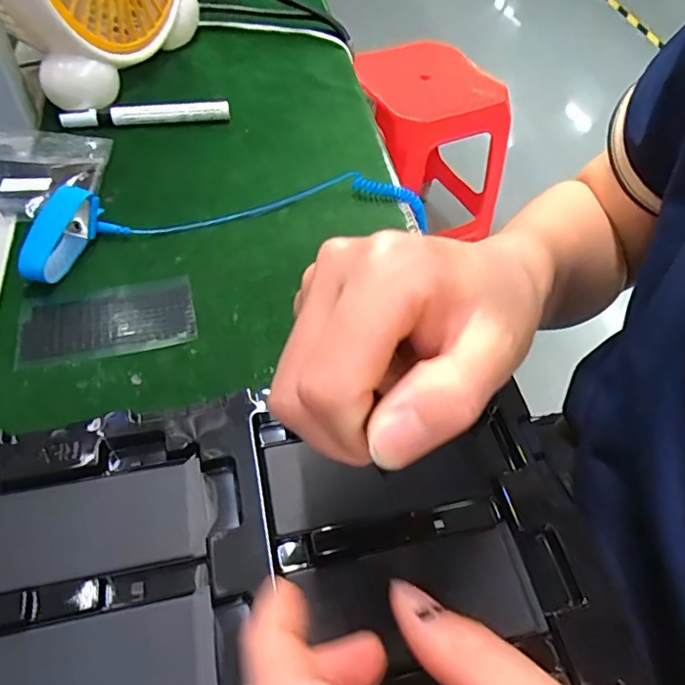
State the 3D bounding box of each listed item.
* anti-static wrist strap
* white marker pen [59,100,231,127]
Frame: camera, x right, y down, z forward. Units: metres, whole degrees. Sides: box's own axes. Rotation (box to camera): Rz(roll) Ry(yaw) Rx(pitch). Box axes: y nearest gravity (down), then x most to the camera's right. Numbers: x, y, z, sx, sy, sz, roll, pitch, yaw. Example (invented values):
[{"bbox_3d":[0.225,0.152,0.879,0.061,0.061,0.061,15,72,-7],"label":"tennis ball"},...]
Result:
[{"bbox_3d":[-0.082,-0.113,0.423,0.297,0.034,0.092,-13,54,-14],"label":"anti-static wrist strap"},{"bbox_3d":[-0.171,-0.202,0.491,0.141,0.014,0.012,-7,53,-10],"label":"white marker pen"}]

